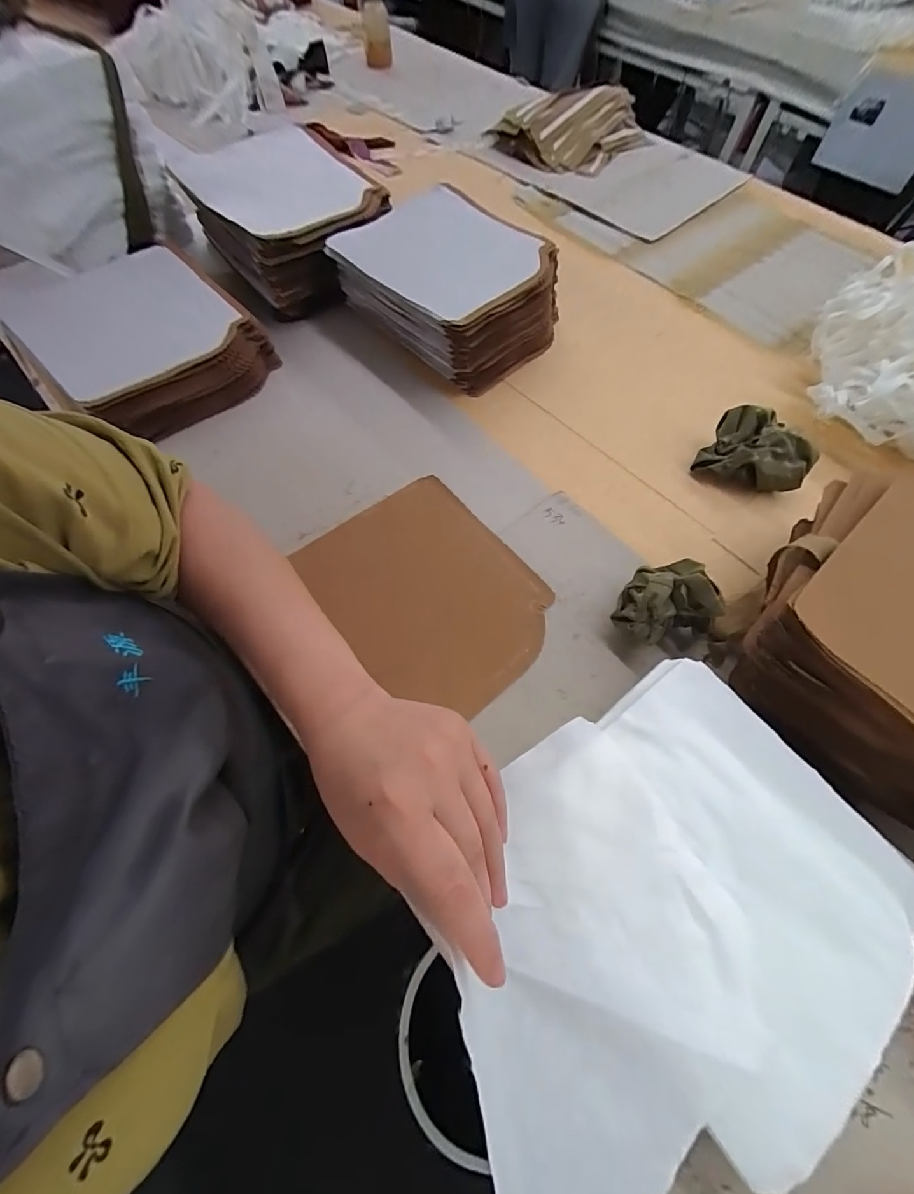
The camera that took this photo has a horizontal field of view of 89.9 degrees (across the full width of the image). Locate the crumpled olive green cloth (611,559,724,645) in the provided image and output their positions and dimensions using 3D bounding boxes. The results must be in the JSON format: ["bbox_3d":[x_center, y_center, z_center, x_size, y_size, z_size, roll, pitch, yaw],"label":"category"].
[{"bbox_3d":[0.189,0.005,0.422,0.086,0.061,0.075,-9,63,-7],"label":"crumpled olive green cloth"}]

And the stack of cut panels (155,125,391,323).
[{"bbox_3d":[-0.232,-0.531,0.655,0.213,0.116,0.277,-38,70,-20],"label":"stack of cut panels"}]

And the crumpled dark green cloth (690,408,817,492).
[{"bbox_3d":[0.339,-0.166,0.522,0.110,0.062,0.068,21,63,8],"label":"crumpled dark green cloth"}]

